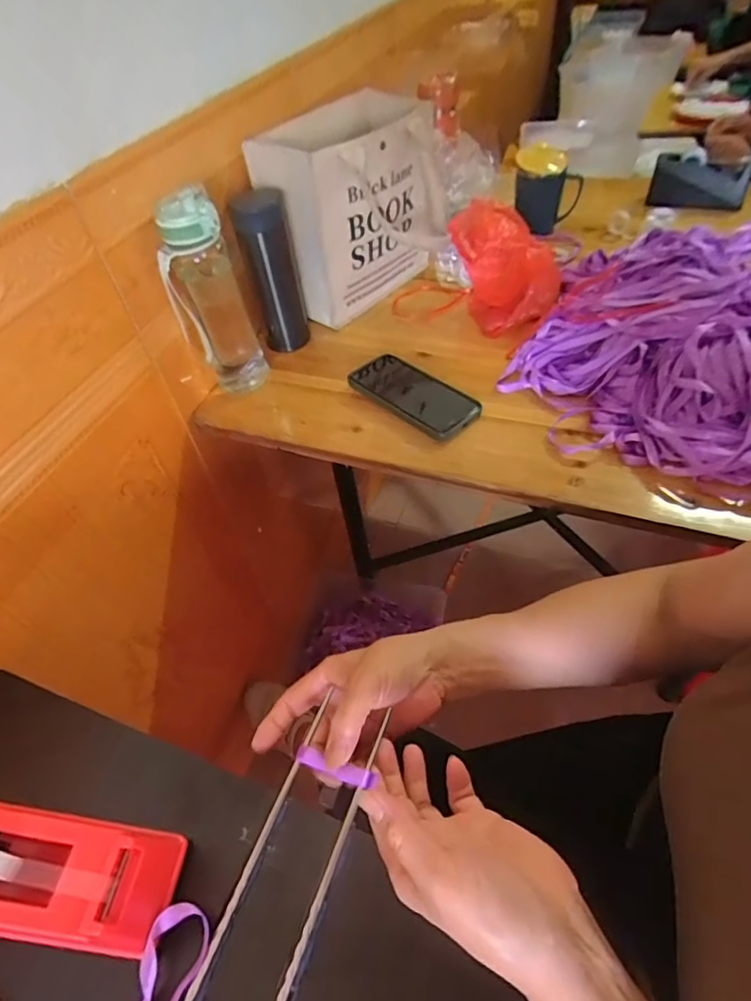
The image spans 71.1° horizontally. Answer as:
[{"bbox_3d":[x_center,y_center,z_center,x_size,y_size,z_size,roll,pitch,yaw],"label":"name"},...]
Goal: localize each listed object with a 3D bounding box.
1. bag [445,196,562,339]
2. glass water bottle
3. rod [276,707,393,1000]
[{"bbox_3d":[0.171,-0.302,0.689,0.141,0.147,0.106,28,58,27],"label":"bag"},{"bbox_3d":[-0.192,-0.235,0.624,0.074,0.232,0.068,-4,49,3],"label":"glass water bottle"},{"bbox_3d":[-0.032,0.236,0.318,0.006,0.006,0.213,14,50,17],"label":"rod"}]

